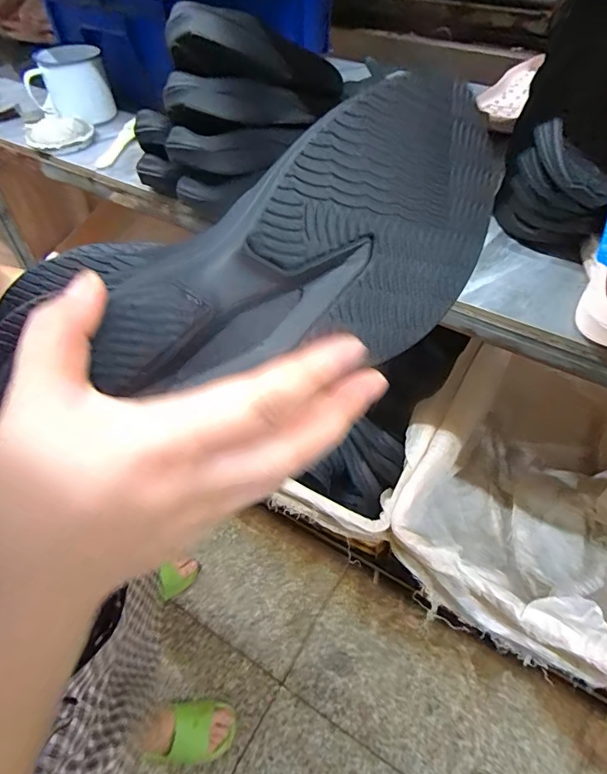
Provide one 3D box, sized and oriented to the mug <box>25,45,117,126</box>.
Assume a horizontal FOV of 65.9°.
[{"bbox_3d":[-0.390,-0.497,0.782,0.128,0.092,0.091,-24,54,-18],"label":"mug"}]

